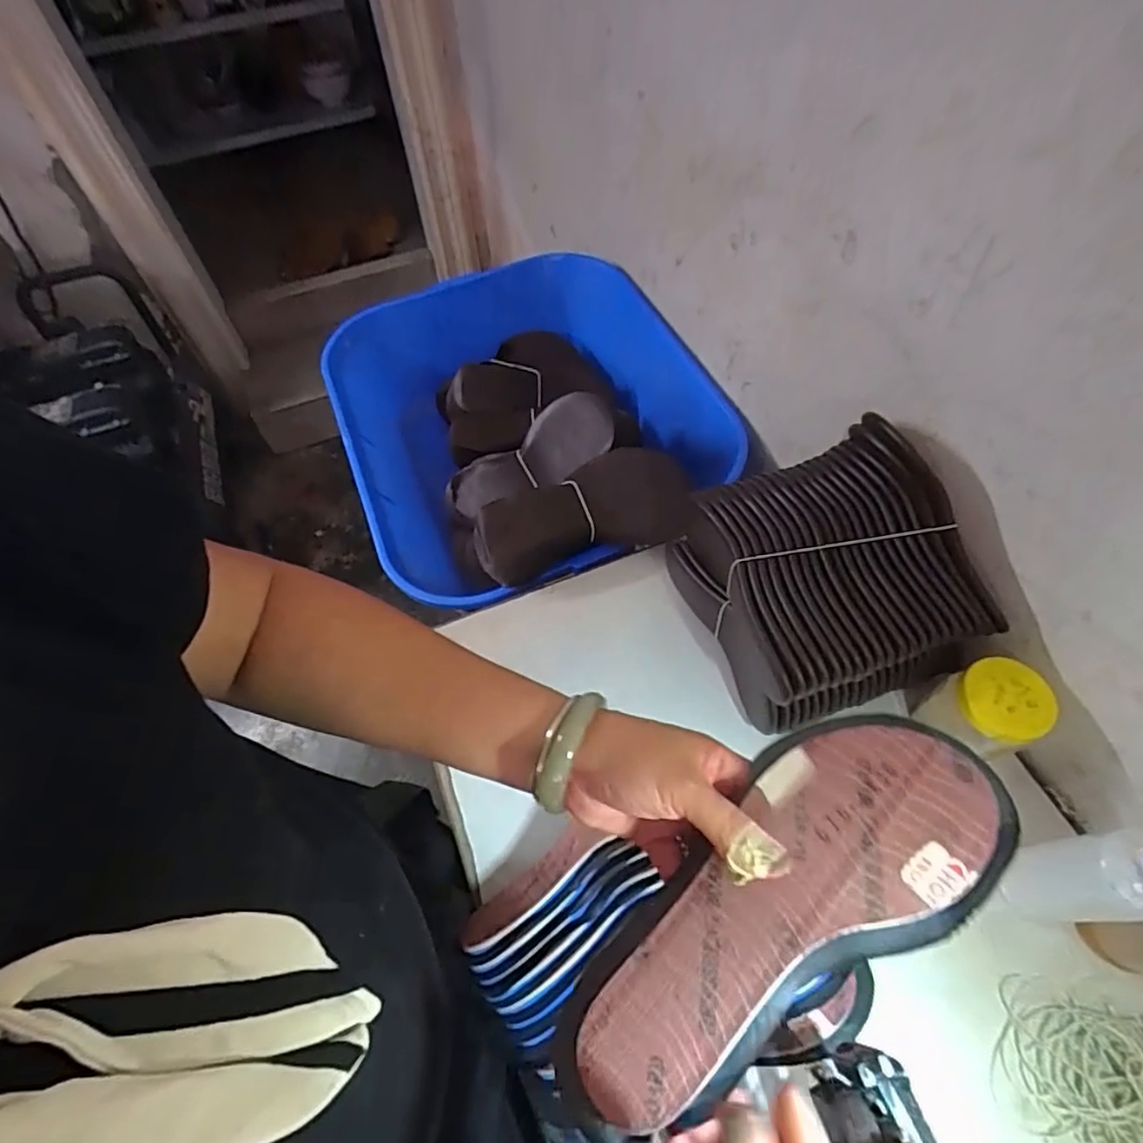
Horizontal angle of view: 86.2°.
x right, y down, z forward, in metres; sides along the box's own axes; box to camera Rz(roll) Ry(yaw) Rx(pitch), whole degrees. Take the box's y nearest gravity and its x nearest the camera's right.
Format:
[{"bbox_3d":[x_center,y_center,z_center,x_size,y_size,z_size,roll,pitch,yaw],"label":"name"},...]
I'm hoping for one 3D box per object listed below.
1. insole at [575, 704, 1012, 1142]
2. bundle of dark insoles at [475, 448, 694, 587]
[{"bbox_3d":[0.105,0.159,0.298,0.241,0.023,0.097,-37,63,-8],"label":"insole"},{"bbox_3d":[0.010,-0.071,0.722,0.247,0.098,0.102,-10,58,-3],"label":"bundle of dark insoles"}]

